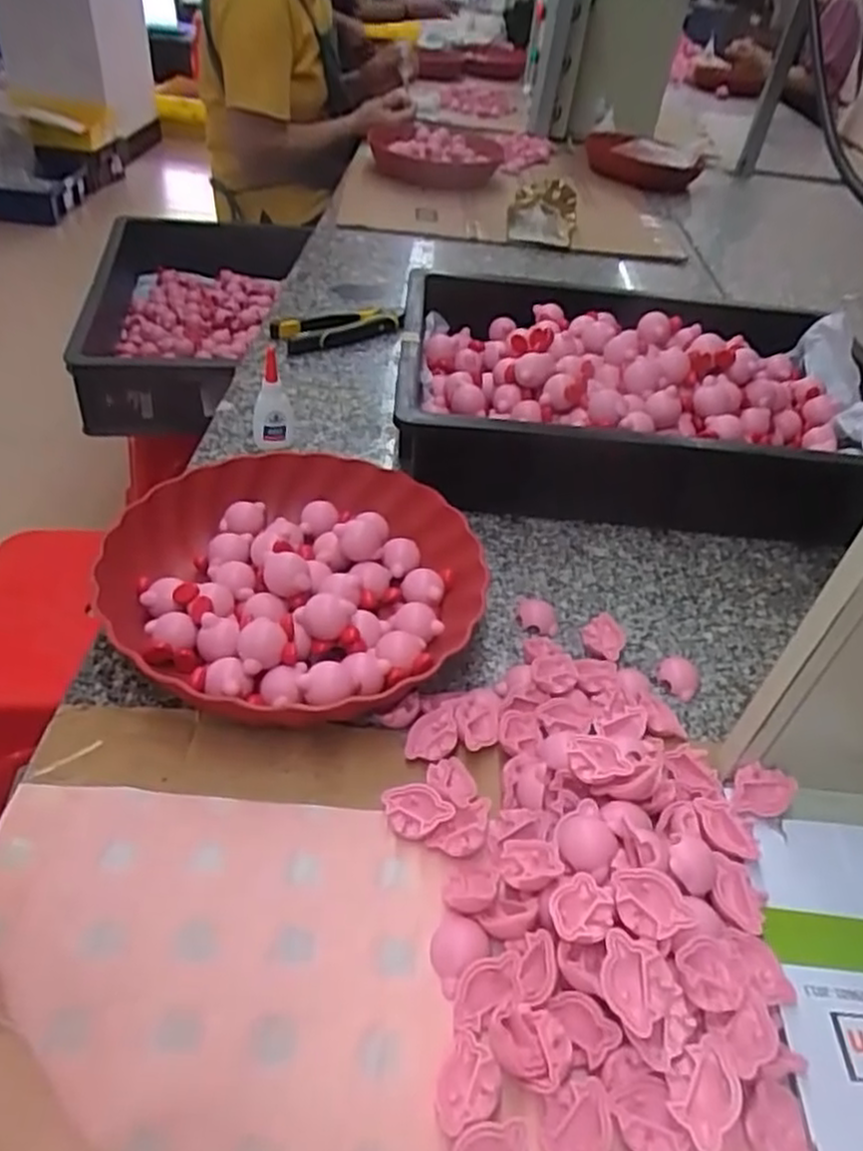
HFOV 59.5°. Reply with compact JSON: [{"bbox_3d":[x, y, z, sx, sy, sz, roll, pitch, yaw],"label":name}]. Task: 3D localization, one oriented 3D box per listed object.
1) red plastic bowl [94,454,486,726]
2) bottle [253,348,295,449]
[{"bbox_3d":[-0.092,0.006,0.504,0.225,0.054,0.235,4,37,-3],"label":"red plastic bowl"},{"bbox_3d":[-0.137,-0.153,0.652,0.034,0.092,0.038,-2,38,-10],"label":"bottle"}]

